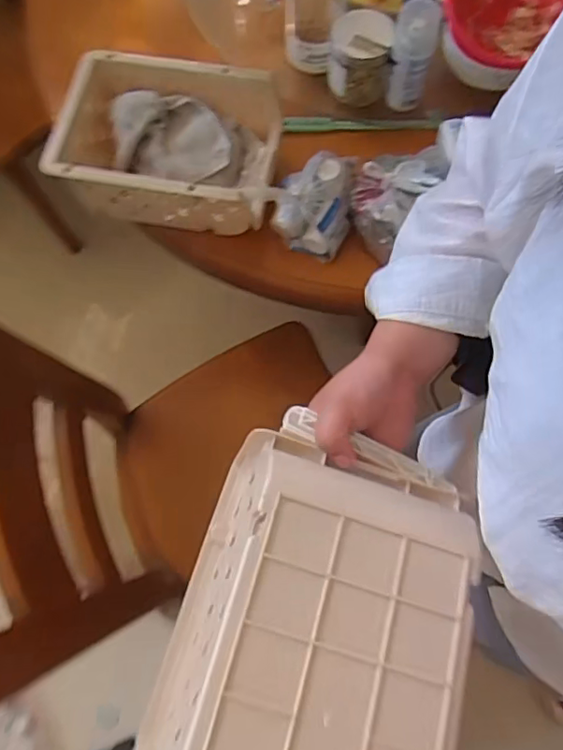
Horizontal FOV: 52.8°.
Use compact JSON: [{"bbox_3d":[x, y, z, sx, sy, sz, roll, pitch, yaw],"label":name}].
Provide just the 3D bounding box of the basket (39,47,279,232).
[{"bbox_3d":[-0.151,-0.309,0.769,0.283,0.129,0.198,10,72,6],"label":"basket"}]

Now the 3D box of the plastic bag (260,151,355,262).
[{"bbox_3d":[0.047,-0.242,0.764,0.112,0.080,0.130,20,74,9],"label":"plastic bag"}]

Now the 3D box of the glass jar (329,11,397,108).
[{"bbox_3d":[0.107,-0.436,0.789,0.083,0.103,0.071,0,72,2],"label":"glass jar"}]

